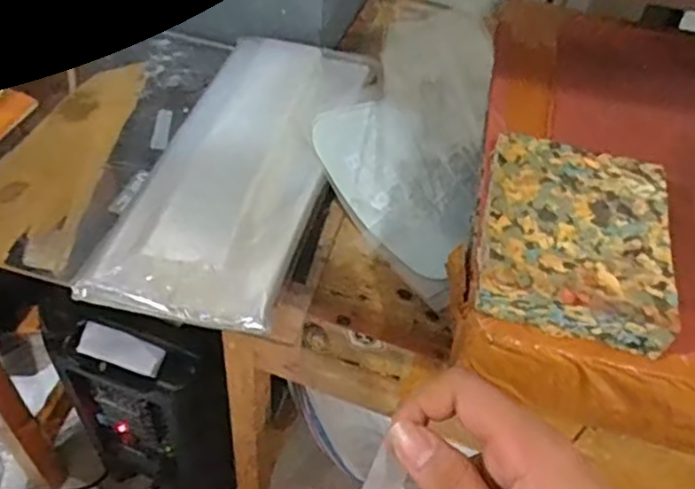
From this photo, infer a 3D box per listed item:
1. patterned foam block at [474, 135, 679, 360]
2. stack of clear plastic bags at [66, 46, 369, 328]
[{"bbox_3d":[0.136,-0.006,0.415,0.108,0.037,0.135,14,51,6],"label":"patterned foam block"},{"bbox_3d":[-0.094,-0.081,0.622,0.160,0.029,0.364,15,51,6],"label":"stack of clear plastic bags"}]

